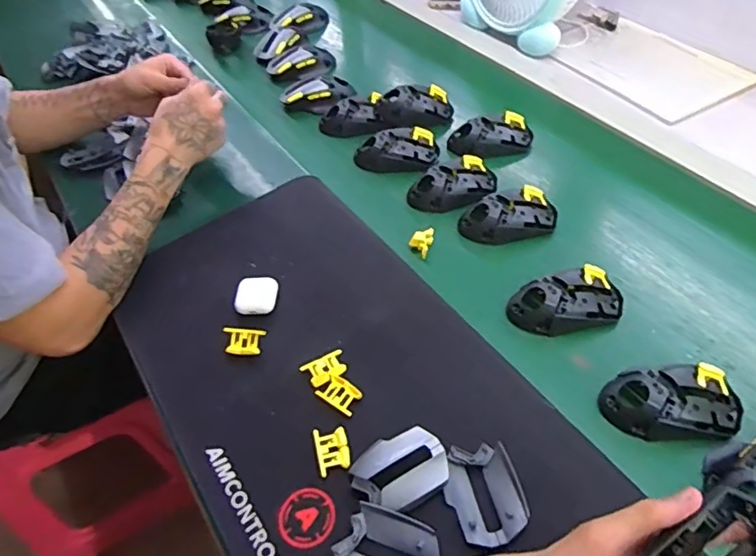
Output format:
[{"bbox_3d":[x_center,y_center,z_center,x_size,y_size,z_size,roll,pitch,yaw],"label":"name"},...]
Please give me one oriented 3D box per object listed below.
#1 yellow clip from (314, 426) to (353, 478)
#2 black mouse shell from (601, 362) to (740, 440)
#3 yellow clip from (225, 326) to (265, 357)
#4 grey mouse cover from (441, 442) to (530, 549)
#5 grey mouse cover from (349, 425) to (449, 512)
[{"bbox_3d":[-0.040,0.156,0.501,0.030,0.012,0.040,-13,48,-7],"label":"yellow clip"},{"bbox_3d":[0.264,0.110,0.502,0.117,0.034,0.063,-4,51,1],"label":"black mouse shell"},{"bbox_3d":[-0.141,0.066,0.584,0.040,0.012,0.027,-1,48,4],"label":"yellow clip"},{"bbox_3d":[0.088,0.177,0.460,0.058,0.016,0.078,-14,48,-8],"label":"grey mouse cover"},{"bbox_3d":[0.020,0.164,0.475,0.077,0.021,0.057,-23,50,-16],"label":"grey mouse cover"}]

